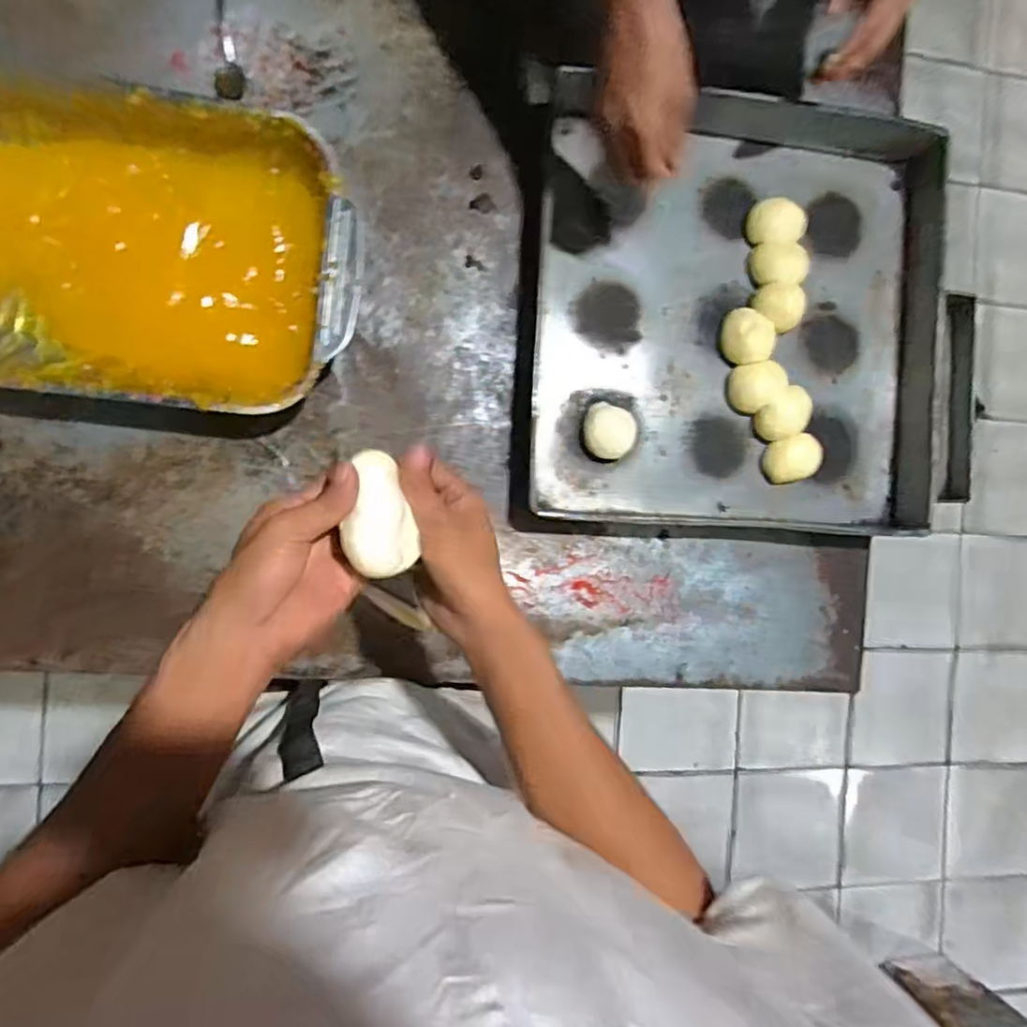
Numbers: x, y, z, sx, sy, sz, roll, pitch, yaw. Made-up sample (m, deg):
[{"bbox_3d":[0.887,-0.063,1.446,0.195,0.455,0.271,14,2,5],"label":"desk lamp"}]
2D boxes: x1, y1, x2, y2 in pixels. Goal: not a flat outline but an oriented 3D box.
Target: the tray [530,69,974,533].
[{"bbox_3d":[0.250,-0.220,0.704,0.481,0.065,0.479,3,90,-10],"label":"tray"}]

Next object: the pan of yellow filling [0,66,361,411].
[{"bbox_3d":[-0.359,-0.239,0.574,0.428,0.068,0.279,6,90,-10],"label":"pan of yellow filling"}]

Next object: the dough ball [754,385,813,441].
[{"bbox_3d":[0.300,-0.110,0.705,0.058,0.034,0.048,-22,95,-9],"label":"dough ball"}]

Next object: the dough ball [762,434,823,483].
[{"bbox_3d":[0.314,-0.062,0.708,0.059,0.034,0.049,-12,93,-9],"label":"dough ball"}]

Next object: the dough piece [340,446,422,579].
[{"bbox_3d":[-0.097,0.002,0.422,0.046,0.031,0.081,-18,89,-39],"label":"dough piece"}]

